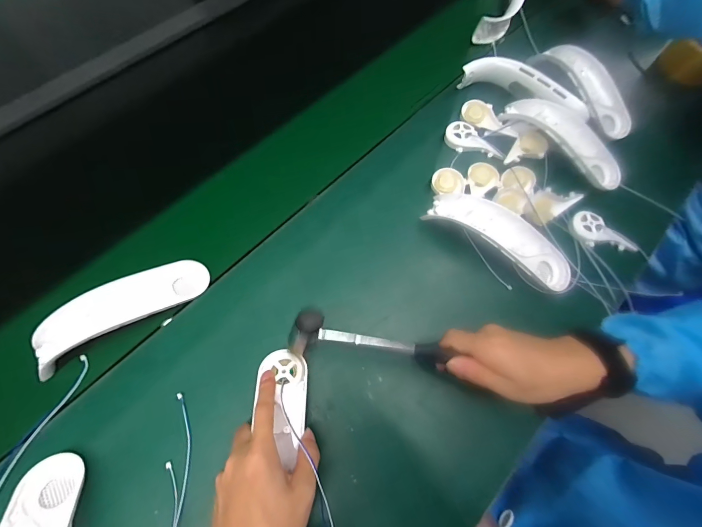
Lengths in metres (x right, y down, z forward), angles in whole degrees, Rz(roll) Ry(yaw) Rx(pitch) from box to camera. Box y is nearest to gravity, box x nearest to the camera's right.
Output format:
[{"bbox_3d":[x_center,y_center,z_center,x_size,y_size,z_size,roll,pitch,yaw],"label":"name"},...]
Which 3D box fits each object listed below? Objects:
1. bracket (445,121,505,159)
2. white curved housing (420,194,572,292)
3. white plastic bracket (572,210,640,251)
[{"bbox_3d":[0.180,-0.176,0.481,0.043,0.018,0.087,-42,76,-16],"label":"bracket"},{"bbox_3d":[0.195,-0.035,0.411,0.195,0.035,0.054,32,71,9],"label":"white curved housing"},{"bbox_3d":[0.344,-0.039,0.437,0.090,0.016,0.044,33,71,9],"label":"white plastic bracket"}]

